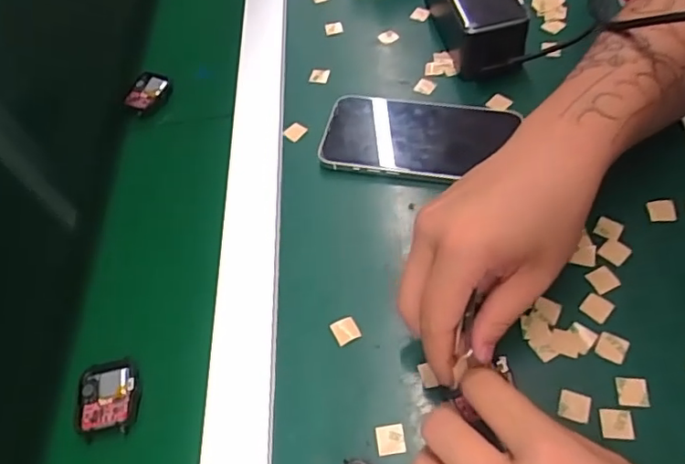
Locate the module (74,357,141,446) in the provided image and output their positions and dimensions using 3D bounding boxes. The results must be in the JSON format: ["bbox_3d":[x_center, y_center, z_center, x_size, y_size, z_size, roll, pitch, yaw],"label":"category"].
[{"bbox_3d":[-0.145,0.101,0.350,0.038,0.010,0.046,-13,56,1],"label":"module"}]

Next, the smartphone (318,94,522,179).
[{"bbox_3d":[0.056,-0.073,0.429,0.138,0.012,0.075,6,59,13],"label":"smartphone"}]

